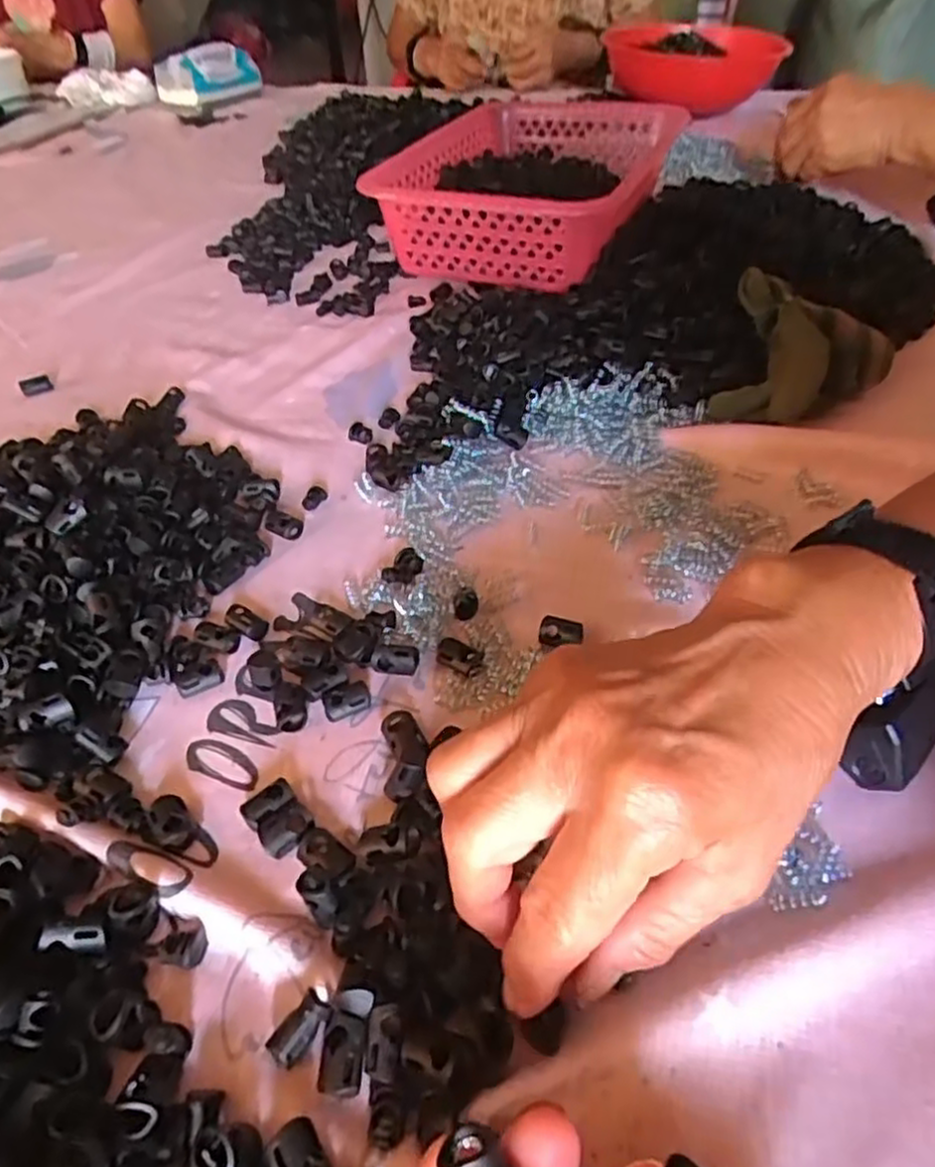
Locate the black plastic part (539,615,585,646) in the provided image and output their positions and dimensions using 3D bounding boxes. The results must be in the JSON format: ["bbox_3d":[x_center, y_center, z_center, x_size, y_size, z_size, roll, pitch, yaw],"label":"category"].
[{"bbox_3d":[0.043,0.022,0.325,0.020,0.010,0.013,6,45,9],"label":"black plastic part"}]

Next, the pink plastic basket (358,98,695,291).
[{"bbox_3d":[0.066,-0.368,0.665,0.212,0.086,0.323,13,47,16],"label":"pink plastic basket"}]

